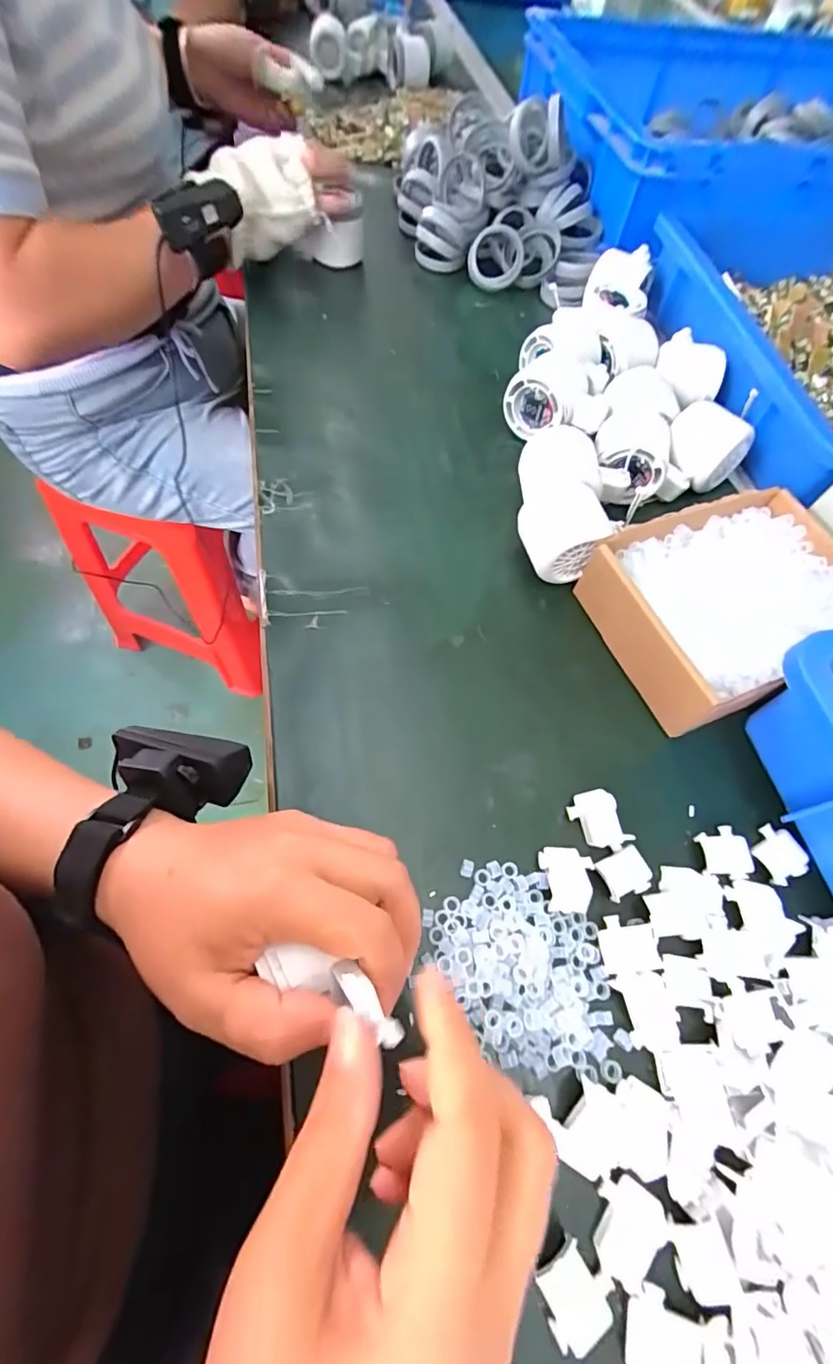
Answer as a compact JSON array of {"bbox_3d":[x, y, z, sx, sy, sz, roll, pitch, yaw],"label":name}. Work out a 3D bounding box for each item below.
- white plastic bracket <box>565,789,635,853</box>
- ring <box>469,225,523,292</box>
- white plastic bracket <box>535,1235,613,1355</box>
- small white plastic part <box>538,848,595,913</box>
[{"bbox_3d":[0.107,0.081,0.300,0.030,0.009,0.035,-8,64,-6],"label":"white plastic bracket"},{"bbox_3d":[0.089,-0.480,0.577,0.060,0.016,0.070,0,96,7],"label":"ring"},{"bbox_3d":[0.065,0.252,0.209,0.029,0.005,0.028,-28,68,-15],"label":"white plastic bracket"},{"bbox_3d":[0.084,0.110,0.284,0.029,0.004,0.034,-2,64,-3],"label":"small white plastic part"}]

